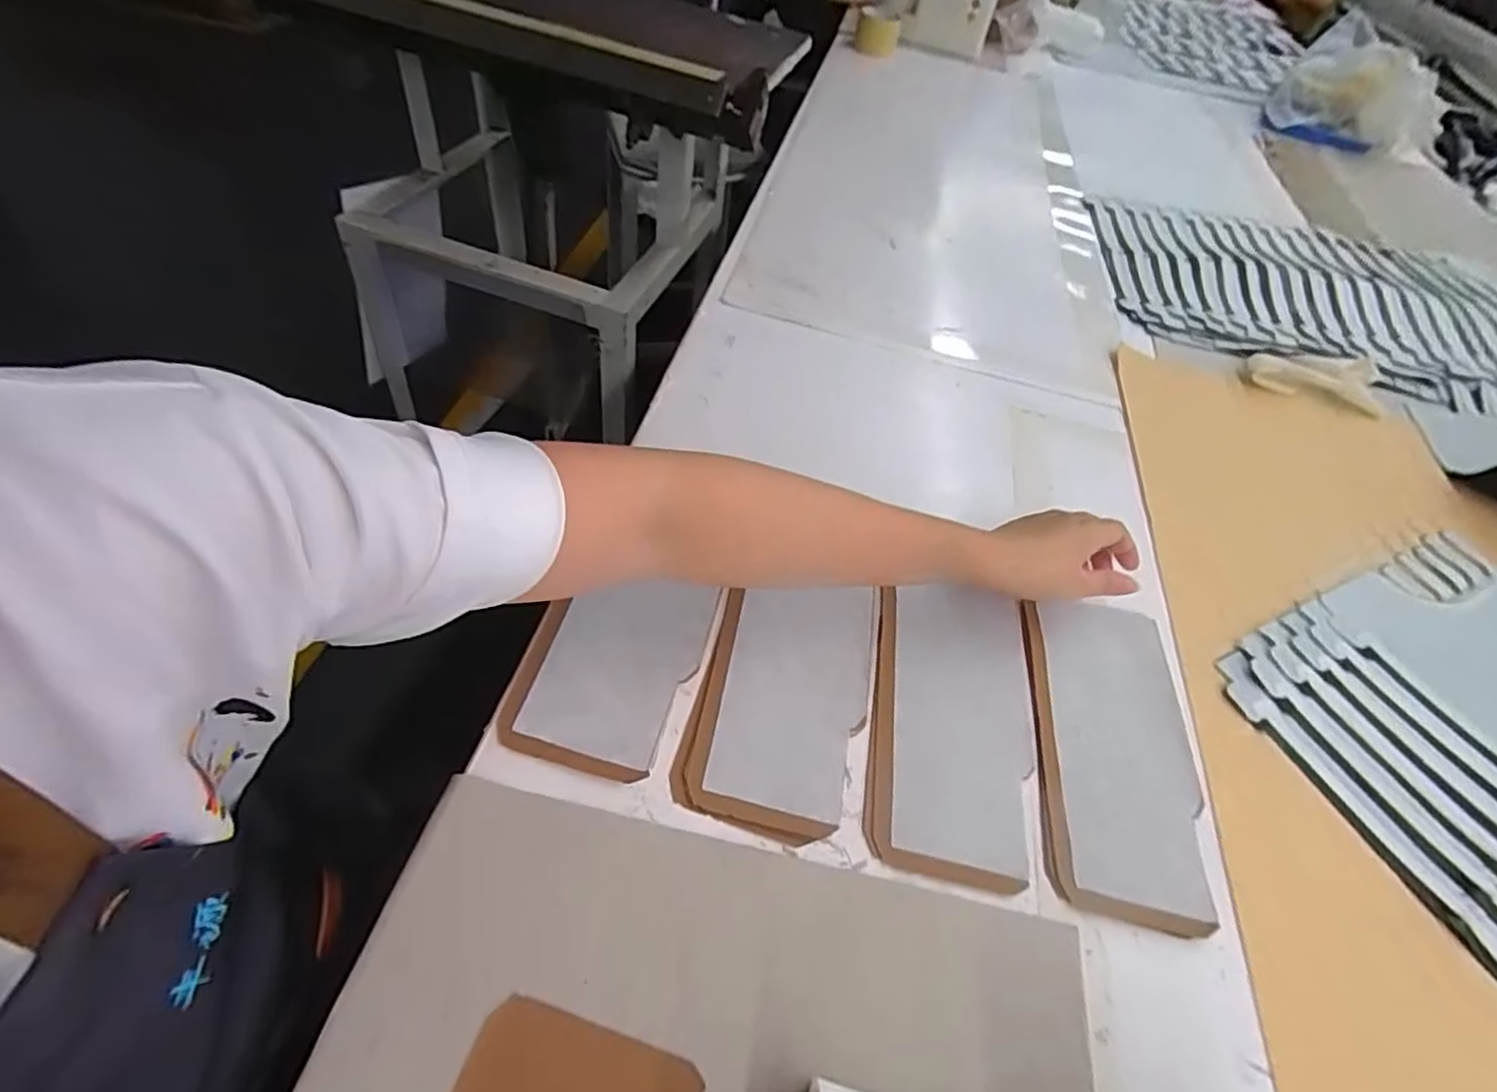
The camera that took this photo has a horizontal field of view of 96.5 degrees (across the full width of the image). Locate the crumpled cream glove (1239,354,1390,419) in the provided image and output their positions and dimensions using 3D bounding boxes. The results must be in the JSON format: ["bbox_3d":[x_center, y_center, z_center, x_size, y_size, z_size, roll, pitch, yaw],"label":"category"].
[{"bbox_3d":[0.647,-0.187,0.761,0.166,0.014,0.085,5,51,-2],"label":"crumpled cream glove"}]

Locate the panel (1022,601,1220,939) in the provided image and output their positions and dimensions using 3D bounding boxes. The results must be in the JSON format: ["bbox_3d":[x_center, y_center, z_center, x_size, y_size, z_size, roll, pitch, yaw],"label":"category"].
[{"bbox_3d":[0.245,0.127,0.440,0.114,0.023,0.213,10,53,-4],"label":"panel"}]

